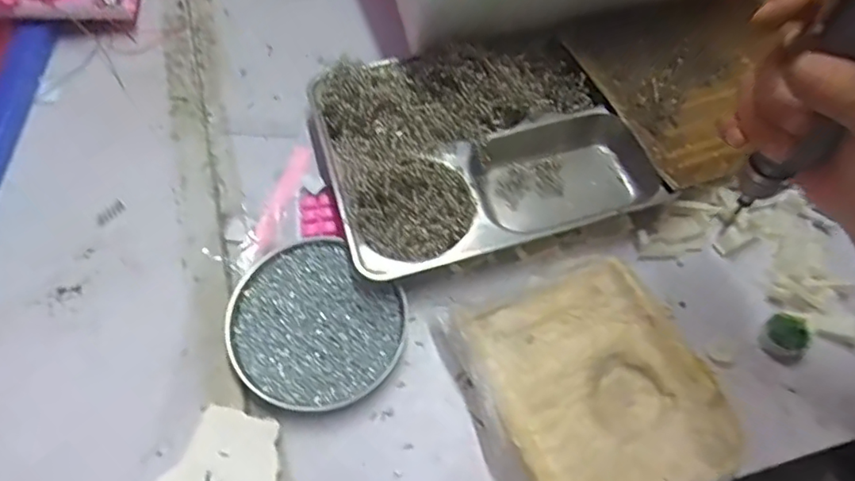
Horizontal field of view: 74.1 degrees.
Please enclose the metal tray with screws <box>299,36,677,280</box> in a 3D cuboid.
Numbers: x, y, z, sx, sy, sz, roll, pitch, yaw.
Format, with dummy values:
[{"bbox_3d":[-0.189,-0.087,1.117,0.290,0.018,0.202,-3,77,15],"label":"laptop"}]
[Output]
[{"bbox_3d":[0.047,-0.084,0.503,0.267,0.058,0.206,-15,64,-10],"label":"metal tray with screws"}]

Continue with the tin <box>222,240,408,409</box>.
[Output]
[{"bbox_3d":[-0.089,0.067,0.447,0.132,0.019,0.123,1,63,-2],"label":"tin"}]

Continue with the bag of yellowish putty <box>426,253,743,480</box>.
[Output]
[{"bbox_3d":[0.122,0.124,0.415,0.163,0.040,0.211,-20,65,-12],"label":"bag of yellowish putty"}]

